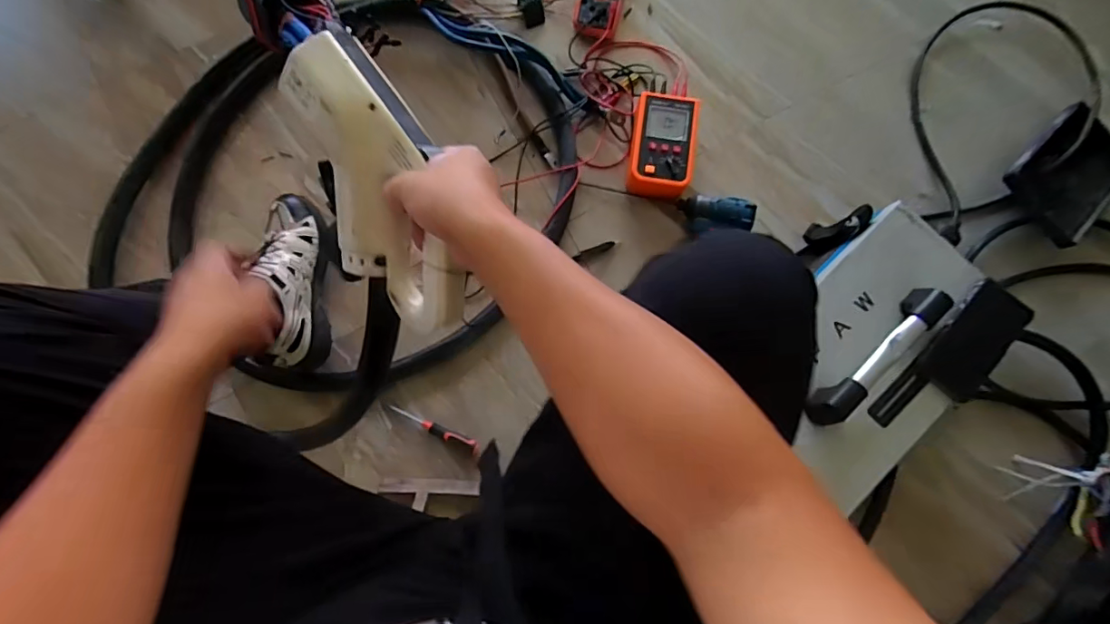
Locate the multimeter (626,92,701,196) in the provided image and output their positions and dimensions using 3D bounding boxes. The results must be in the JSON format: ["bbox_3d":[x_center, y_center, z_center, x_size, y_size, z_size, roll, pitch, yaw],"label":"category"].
[{"bbox_3d":[0.183,-0.283,0.878,0.107,0.062,0.179,9,80,1],"label":"multimeter"}]

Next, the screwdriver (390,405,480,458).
[{"bbox_3d":[-0.188,0.187,0.816,0.146,0.022,0.020,26,81,10],"label":"screwdriver"}]

